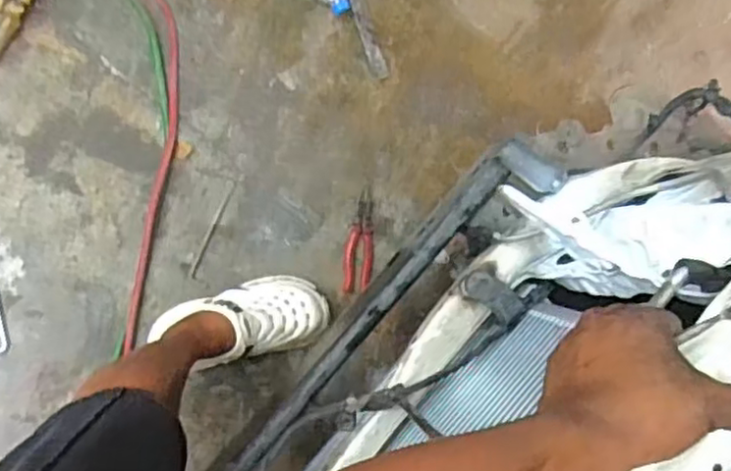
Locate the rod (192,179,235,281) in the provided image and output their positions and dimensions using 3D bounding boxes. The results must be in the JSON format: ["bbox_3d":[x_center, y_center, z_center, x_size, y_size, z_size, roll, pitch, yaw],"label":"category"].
[{"bbox_3d":[-0.272,-0.012,1.194,0.011,0.006,0.181,23,85,-5],"label":"rod"}]

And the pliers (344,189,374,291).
[{"bbox_3d":[-0.011,0.010,1.226,0.053,0.012,0.186,1,90,-7],"label":"pliers"}]

